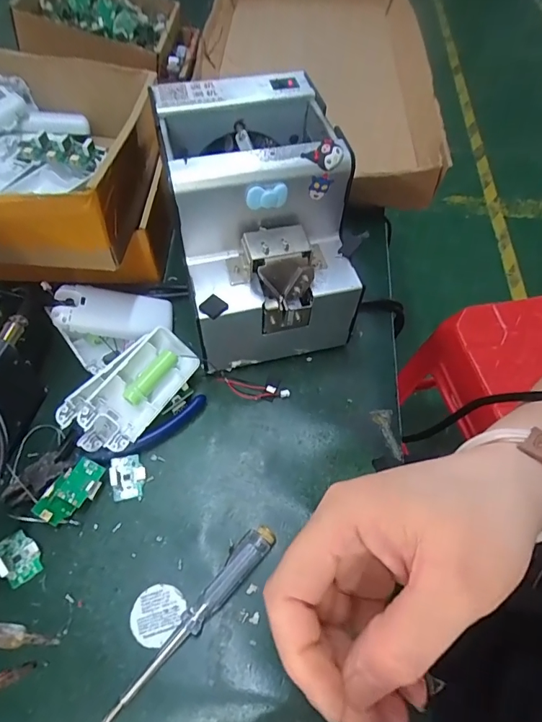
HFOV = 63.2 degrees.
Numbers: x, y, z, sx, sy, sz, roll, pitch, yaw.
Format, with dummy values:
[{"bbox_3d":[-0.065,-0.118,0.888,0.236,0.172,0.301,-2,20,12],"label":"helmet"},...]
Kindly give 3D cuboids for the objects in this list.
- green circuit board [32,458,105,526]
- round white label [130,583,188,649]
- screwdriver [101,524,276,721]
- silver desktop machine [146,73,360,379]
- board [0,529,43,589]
[{"bbox_3d":[-0.138,0.090,0.305,0.027,0.010,0.047,31,71,2],"label":"green circuit board"},{"bbox_3d":[-0.072,0.159,0.278,0.031,0.004,0.034,1,57,-1],"label":"round white label"},{"bbox_3d":[-0.047,0.159,0.272,0.017,0.012,0.136,36,63,20],"label":"screwdriver"},{"bbox_3d":[-0.011,-0.105,0.357,0.120,0.155,0.163,-11,58,-9],"label":"silver desktop machine"},{"bbox_3d":[-0.163,0.127,0.284,0.022,0.012,0.030,-33,77,-26],"label":"board"}]

